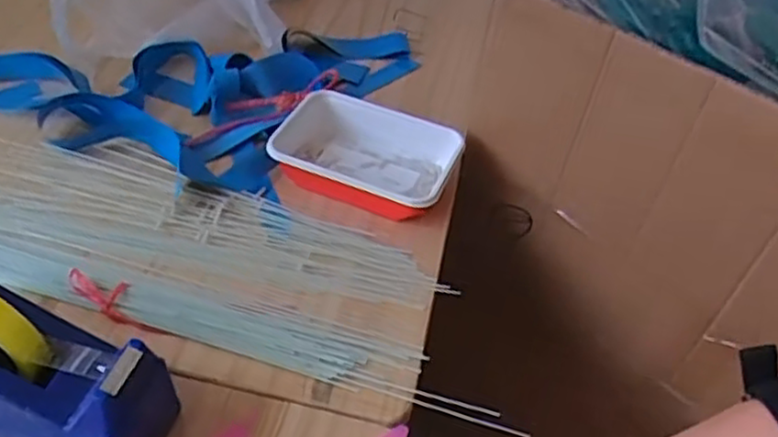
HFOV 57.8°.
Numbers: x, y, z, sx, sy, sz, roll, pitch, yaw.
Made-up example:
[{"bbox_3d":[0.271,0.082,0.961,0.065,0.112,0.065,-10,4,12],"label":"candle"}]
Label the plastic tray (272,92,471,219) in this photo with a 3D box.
[{"bbox_3d":[-0.024,-0.060,0.676,0.172,0.038,0.118,19,47,11],"label":"plastic tray"}]

